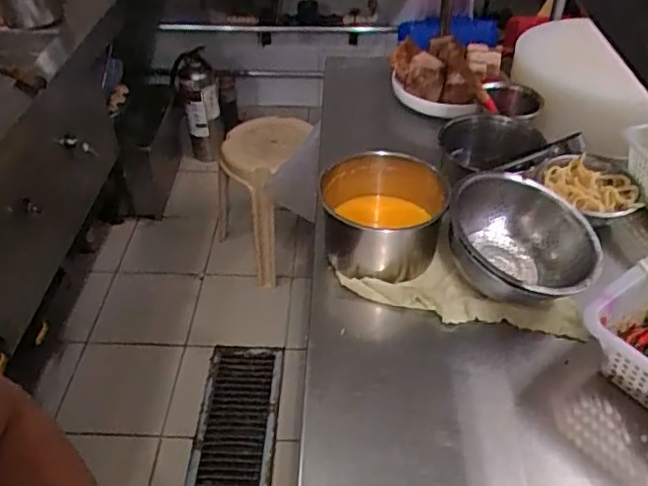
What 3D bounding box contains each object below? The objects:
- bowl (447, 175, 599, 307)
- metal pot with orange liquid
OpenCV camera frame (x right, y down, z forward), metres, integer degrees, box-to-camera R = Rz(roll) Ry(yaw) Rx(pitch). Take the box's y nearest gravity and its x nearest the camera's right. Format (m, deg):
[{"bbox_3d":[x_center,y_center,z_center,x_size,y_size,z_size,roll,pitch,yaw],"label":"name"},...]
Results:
[{"bbox_3d":[0.254,0.006,0.773,0.179,0.110,0.178,0,41,0],"label":"bowl"},{"bbox_3d":[0.078,-0.026,0.830,0.160,0.152,0.161,0,41,0],"label":"metal pot with orange liquid"}]

